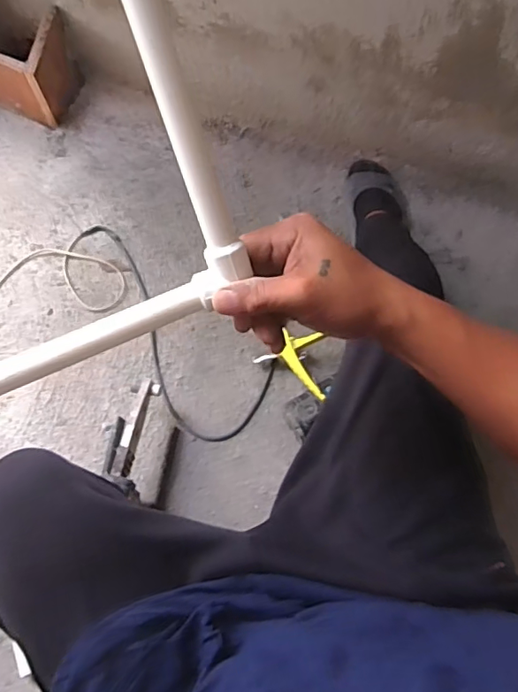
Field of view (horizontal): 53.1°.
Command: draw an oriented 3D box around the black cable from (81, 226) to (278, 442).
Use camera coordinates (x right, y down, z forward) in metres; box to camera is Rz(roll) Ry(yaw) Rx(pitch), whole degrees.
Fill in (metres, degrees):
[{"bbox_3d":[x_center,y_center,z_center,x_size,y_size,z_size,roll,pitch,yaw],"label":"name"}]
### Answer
[{"bbox_3d":[-0.201,-0.035,0.978,0.512,0.009,0.194,39,77,12],"label":"black cable"}]

